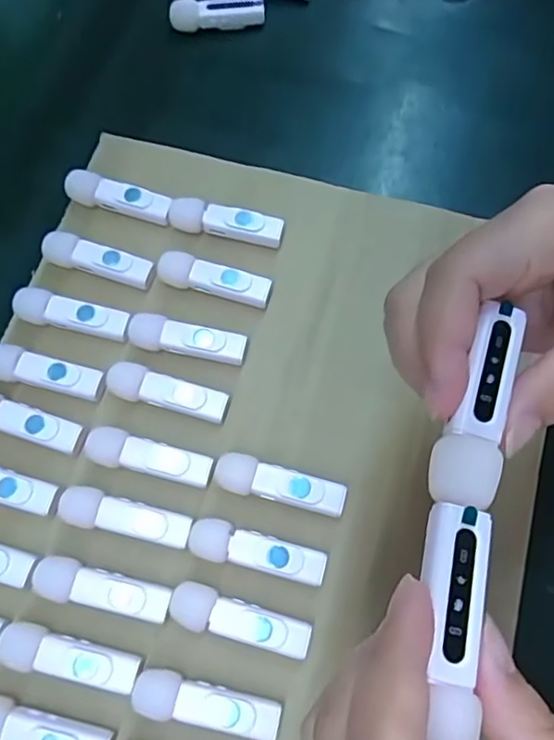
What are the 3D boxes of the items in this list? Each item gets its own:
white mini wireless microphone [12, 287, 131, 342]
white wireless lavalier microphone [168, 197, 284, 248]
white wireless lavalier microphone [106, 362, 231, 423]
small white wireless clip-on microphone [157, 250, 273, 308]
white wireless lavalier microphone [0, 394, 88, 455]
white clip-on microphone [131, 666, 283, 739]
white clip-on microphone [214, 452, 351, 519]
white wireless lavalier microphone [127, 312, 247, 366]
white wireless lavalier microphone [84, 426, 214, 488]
[{"bbox_3d":[-0.112,-0.030,0.324,0.063,0.009,0.019,15,68,4],"label":"white mini wireless microphone"},{"bbox_3d":[-0.030,-0.085,0.344,0.066,0.014,0.017,13,68,3],"label":"white wireless lavalier microphone"},{"bbox_3d":[-0.057,0.012,0.310,0.063,0.014,0.017,16,69,4],"label":"white wireless lavalier microphone"},{"bbox_3d":[-0.035,-0.051,0.330,0.064,0.011,0.015,15,68,3],"label":"small white wireless clip-on microphone"},{"bbox_3d":[-0.130,0.026,0.303,0.067,0.009,0.017,19,69,5],"label":"white wireless lavalier microphone"},{"bbox_3d":[-0.031,0.147,0.260,0.064,0.010,0.018,14,68,3],"label":"white clip-on microphone"},{"bbox_3d":[0.001,0.057,0.293,0.064,0.016,0.018,17,69,4],"label":"white clip-on microphone"},{"bbox_3d":[-0.049,-0.016,0.321,0.064,0.013,0.017,13,68,3],"label":"white wireless lavalier microphone"},{"bbox_3d":[-0.065,0.043,0.298,0.064,0.011,0.018,13,68,3],"label":"white wireless lavalier microphone"}]

